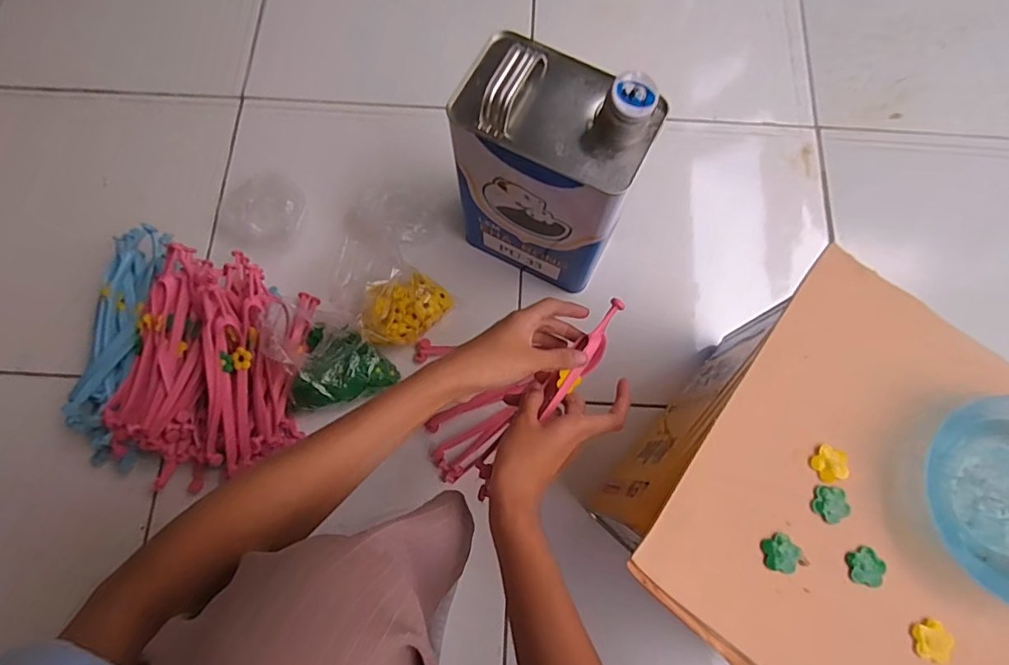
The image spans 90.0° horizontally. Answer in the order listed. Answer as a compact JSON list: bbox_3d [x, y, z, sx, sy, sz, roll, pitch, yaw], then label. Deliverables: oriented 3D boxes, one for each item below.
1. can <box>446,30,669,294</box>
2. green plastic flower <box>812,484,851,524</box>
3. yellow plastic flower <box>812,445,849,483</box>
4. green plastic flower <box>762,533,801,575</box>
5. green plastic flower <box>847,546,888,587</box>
[{"bbox_3d":[0.045,-0.160,0.527,0.169,0.259,0.113,27,77,7],"label":"can"},{"bbox_3d":[0.218,0.115,0.336,0.021,0.004,0.022,19,75,6],"label":"green plastic flower"},{"bbox_3d":[0.220,0.088,0.341,0.022,0.004,0.023,0,74,1],"label":"yellow plastic flower"},{"bbox_3d":[0.177,0.141,0.323,0.023,0.004,0.023,12,75,4],"label":"green plastic flower"},{"bbox_3d":[0.233,0.150,0.324,0.022,0.005,0.023,18,75,6],"label":"green plastic flower"}]

